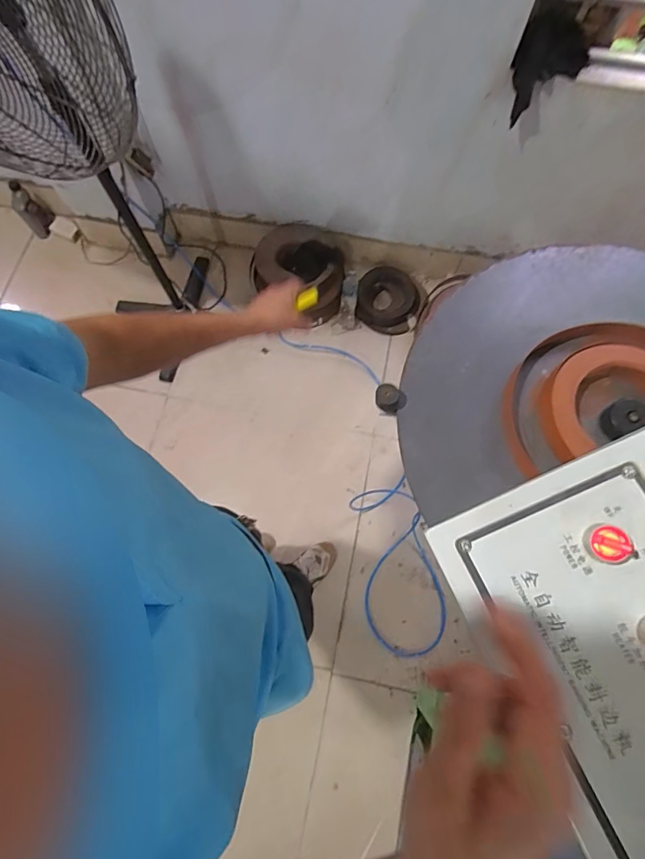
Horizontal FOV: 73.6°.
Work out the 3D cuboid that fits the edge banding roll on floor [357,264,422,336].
[{"bbox_3d":[0.269,-0.528,1.760,0.243,0.101,0.285,9,73,3],"label":"edge banding roll on floor"}]

